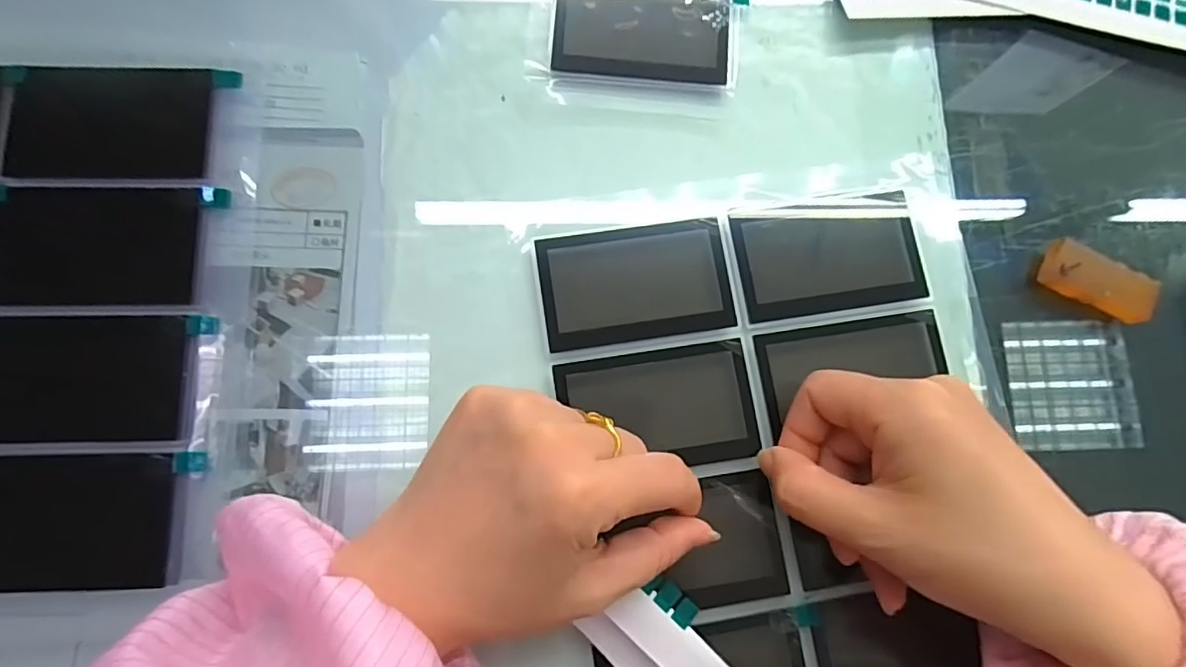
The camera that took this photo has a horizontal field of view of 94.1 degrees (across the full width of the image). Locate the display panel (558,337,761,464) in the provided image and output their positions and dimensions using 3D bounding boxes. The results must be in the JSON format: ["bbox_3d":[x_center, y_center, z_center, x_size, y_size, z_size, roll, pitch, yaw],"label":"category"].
[{"bbox_3d":[0.029,0.033,0.243,0.083,0.006,0.051,-8,79,-3],"label":"display panel"}]

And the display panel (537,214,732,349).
[{"bbox_3d":[0.019,-0.024,0.251,0.084,0.004,0.052,-8,79,-3],"label":"display panel"}]

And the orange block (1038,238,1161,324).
[{"bbox_3d":[0.232,-0.024,0.253,0.048,0.009,0.022,27,80,4],"label":"orange block"}]

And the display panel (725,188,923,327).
[{"bbox_3d":[0.109,-0.038,0.257,0.084,0.004,0.054,-9,79,-3],"label":"display panel"}]

